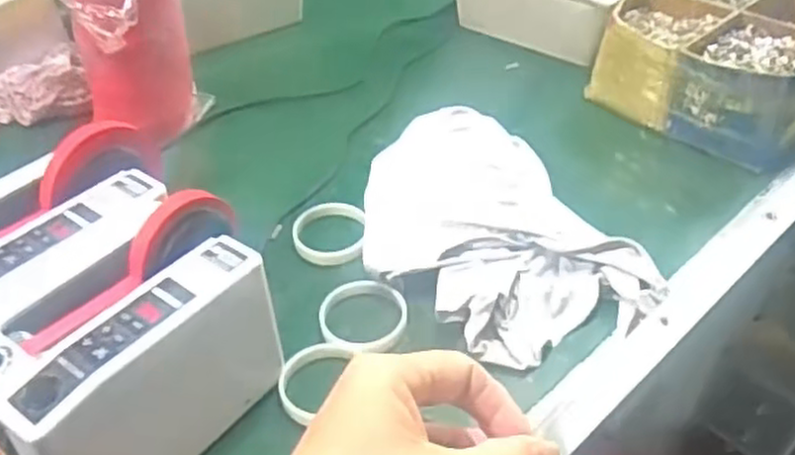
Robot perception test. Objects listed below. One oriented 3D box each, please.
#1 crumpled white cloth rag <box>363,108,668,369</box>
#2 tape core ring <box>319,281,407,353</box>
[{"bbox_3d":[0.090,-0.003,0.799,0.251,0.041,0.357,-18,45,-17],"label":"crumpled white cloth rag"},{"bbox_3d":[-0.033,0.085,0.728,0.082,0.015,0.079,-1,43,1],"label":"tape core ring"}]

